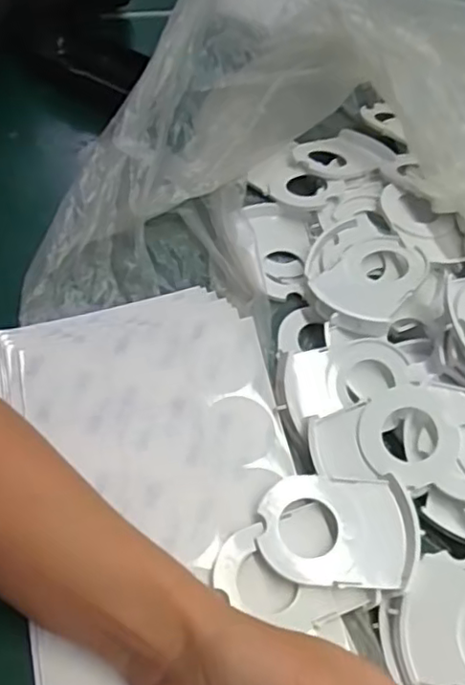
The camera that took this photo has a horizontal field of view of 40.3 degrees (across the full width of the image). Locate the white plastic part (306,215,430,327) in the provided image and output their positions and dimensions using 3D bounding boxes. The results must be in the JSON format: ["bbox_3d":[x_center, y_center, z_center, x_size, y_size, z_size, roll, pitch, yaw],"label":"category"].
[{"bbox_3d":[0.082,-0.047,0.406,0.069,0.012,0.077,34,58,12],"label":"white plastic part"}]

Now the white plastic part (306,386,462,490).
[{"bbox_3d":[0.083,0.054,0.344,0.078,0.015,0.052,-11,58,-8],"label":"white plastic part"}]

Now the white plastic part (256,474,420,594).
[{"bbox_3d":[0.053,0.095,0.320,0.077,0.006,0.054,5,57,2],"label":"white plastic part"}]

